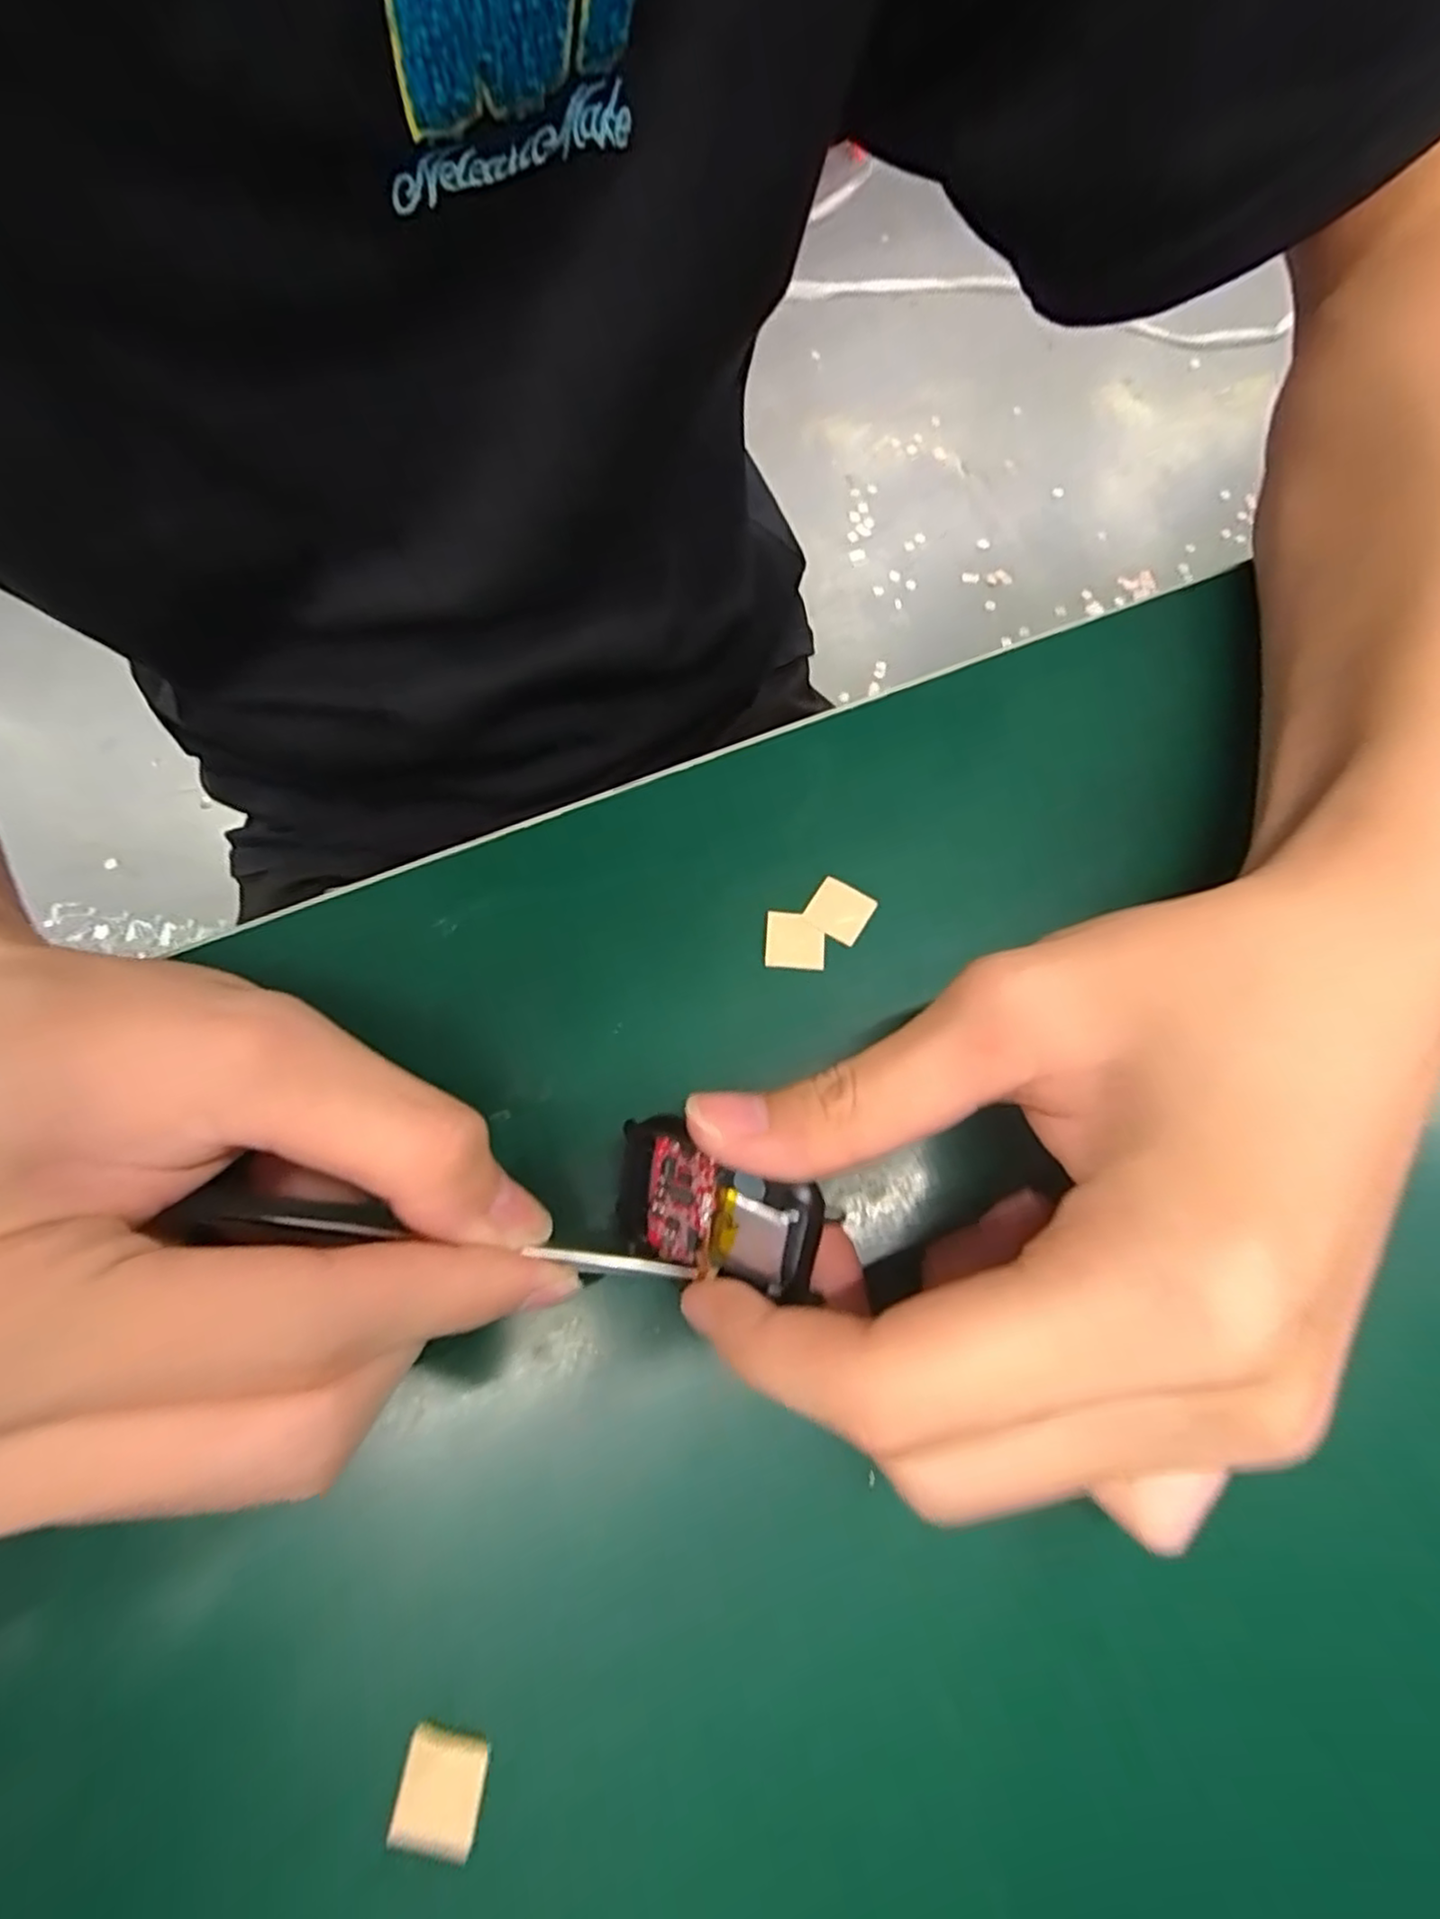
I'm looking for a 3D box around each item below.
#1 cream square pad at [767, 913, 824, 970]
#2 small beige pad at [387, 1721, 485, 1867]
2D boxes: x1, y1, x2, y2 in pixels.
[{"bbox_3d":[0.020,-0.005,0.187,0.015,0.004,0.015,3,71,2],"label":"cream square pad"},{"bbox_3d":[-0.052,0.155,0.131,0.015,0.004,0.016,9,71,4],"label":"small beige pad"}]

